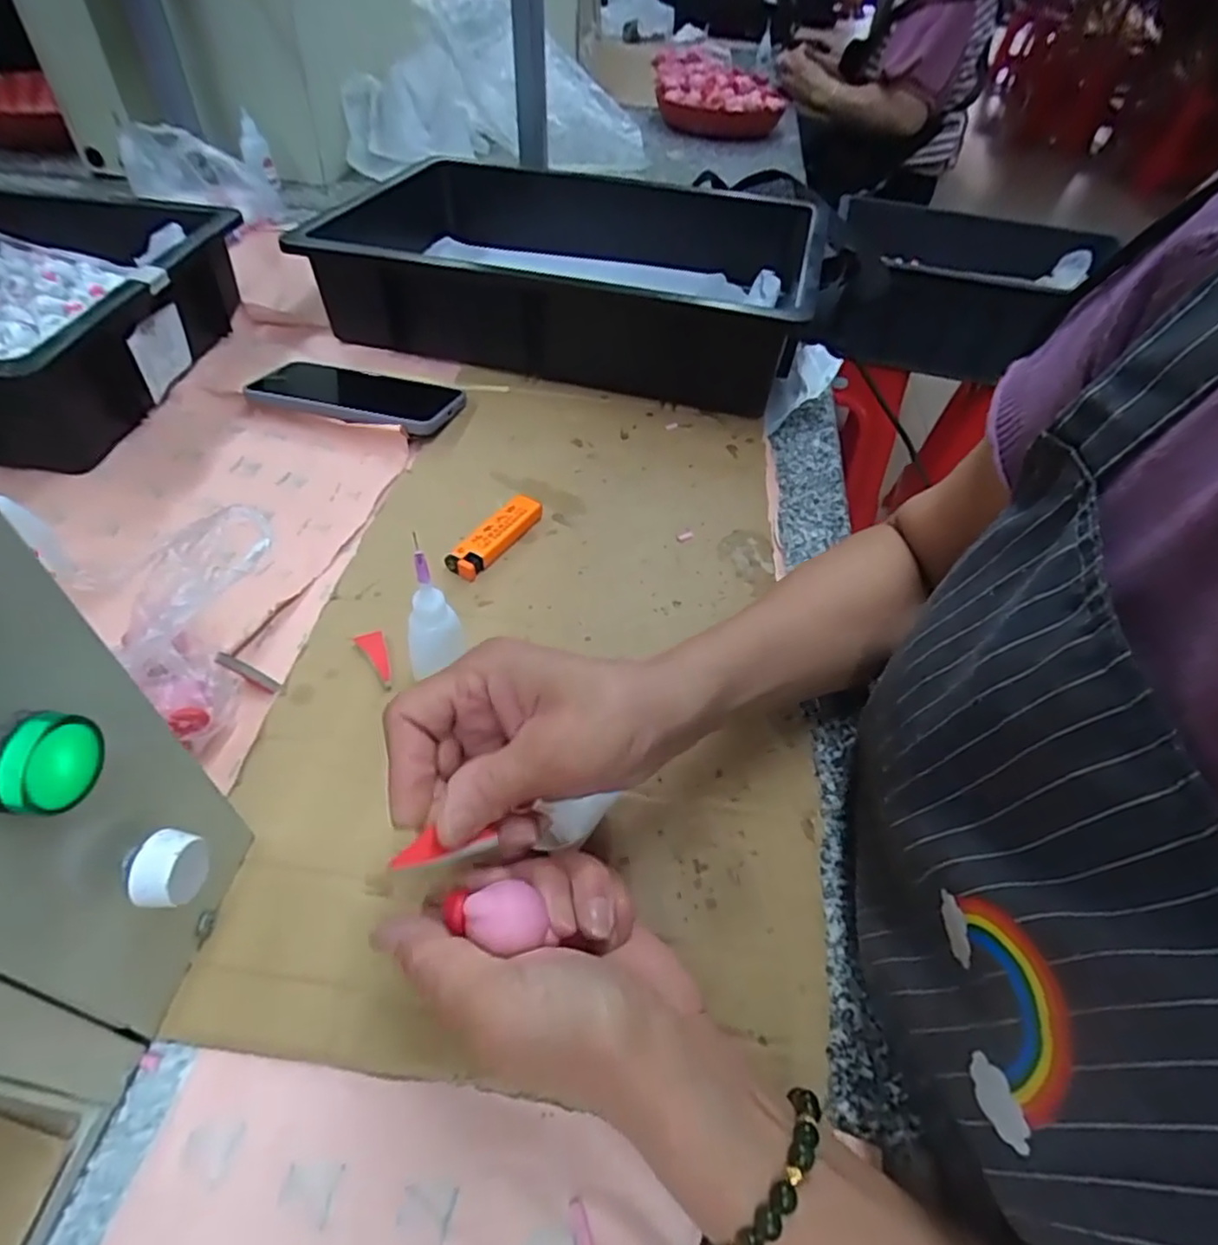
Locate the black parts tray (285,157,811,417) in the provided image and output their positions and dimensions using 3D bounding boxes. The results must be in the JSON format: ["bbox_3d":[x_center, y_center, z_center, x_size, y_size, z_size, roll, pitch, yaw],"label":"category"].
[{"bbox_3d":[-0.025,-0.345,0.659,0.432,0.098,0.319,10,48,4],"label":"black parts tray"}]

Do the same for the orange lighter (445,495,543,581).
[{"bbox_3d":[-0.076,-0.058,0.456,0.023,0.014,0.082,26,51,18],"label":"orange lighter"}]

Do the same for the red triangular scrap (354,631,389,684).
[{"bbox_3d":[-0.133,0.020,0.380,0.015,0.004,0.037,-12,50,-16],"label":"red triangular scrap"}]

